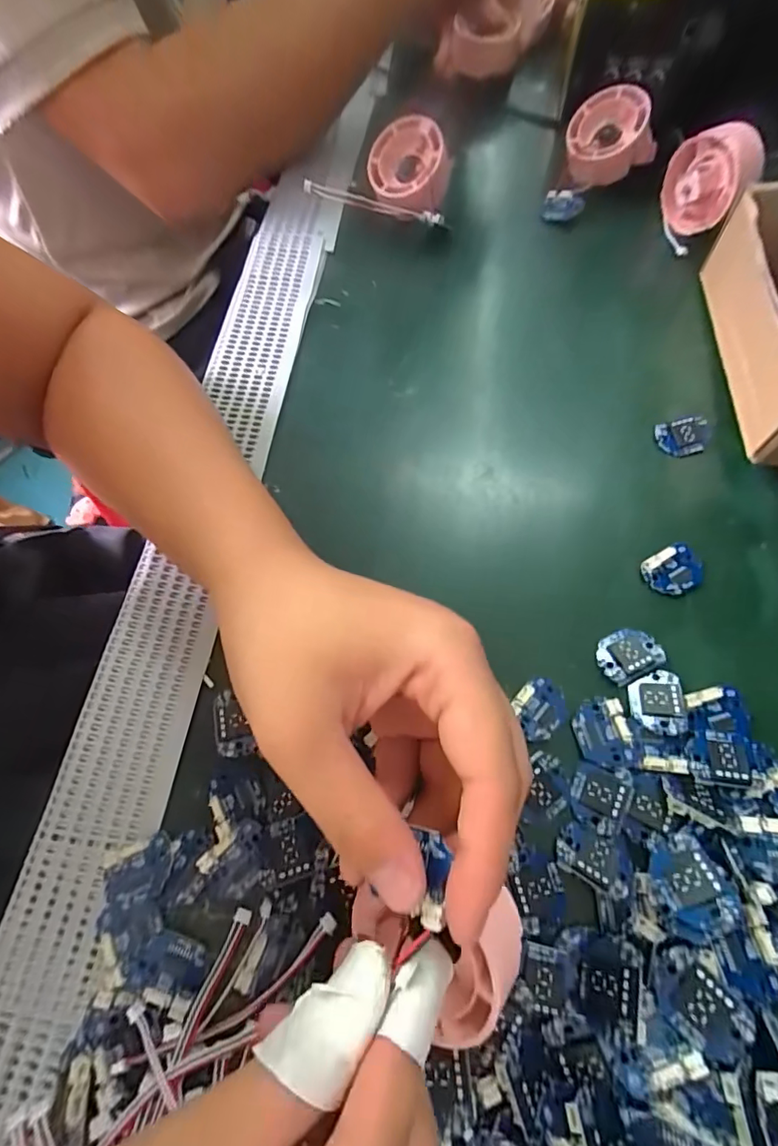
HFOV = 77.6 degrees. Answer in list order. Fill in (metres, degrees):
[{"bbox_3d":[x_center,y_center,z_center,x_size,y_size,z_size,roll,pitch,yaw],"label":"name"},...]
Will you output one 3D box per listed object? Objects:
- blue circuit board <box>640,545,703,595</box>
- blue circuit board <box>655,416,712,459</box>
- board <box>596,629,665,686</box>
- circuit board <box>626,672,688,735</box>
[{"bbox_3d":[0.142,-0.001,0.242,0.026,0.009,0.023,-30,70,-11],"label":"blue circuit board"},{"bbox_3d":[0.168,-0.077,0.275,0.030,0.007,0.022,-17,68,-6],"label":"blue circuit board"},{"bbox_3d":[0.112,0.038,0.227,0.028,0.007,0.022,-23,69,-8],"label":"board"},{"bbox_3d":[0.120,0.056,0.215,0.023,0.004,0.028,5,68,3],"label":"circuit board"}]

